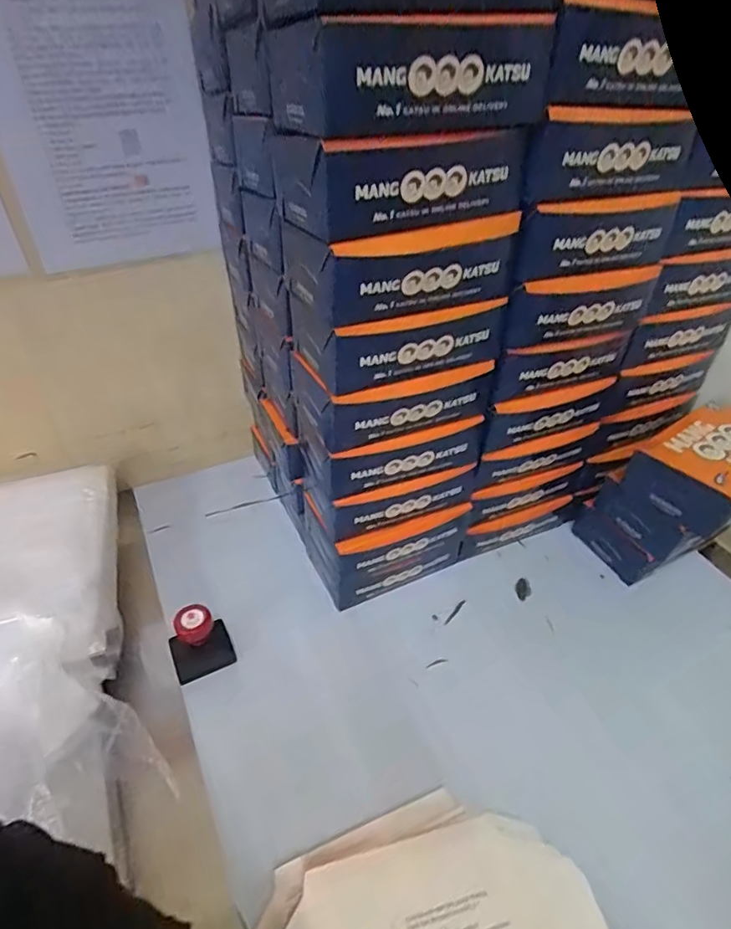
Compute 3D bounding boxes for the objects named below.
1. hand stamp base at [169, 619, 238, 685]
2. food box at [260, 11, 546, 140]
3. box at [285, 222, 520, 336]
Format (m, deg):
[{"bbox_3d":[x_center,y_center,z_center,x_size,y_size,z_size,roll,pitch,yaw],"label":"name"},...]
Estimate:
[{"bbox_3d":[-0.186,0.213,0.634,0.063,0.009,0.052,-18,67,-19],"label":"hand stamp base"},{"bbox_3d":[0.025,-0.286,0.404,0.174,0.063,0.122,-18,43,-21],"label":"food box"},{"bbox_3d":[0.024,-0.177,0.486,0.172,0.070,0.115,-18,43,-21],"label":"box"}]

